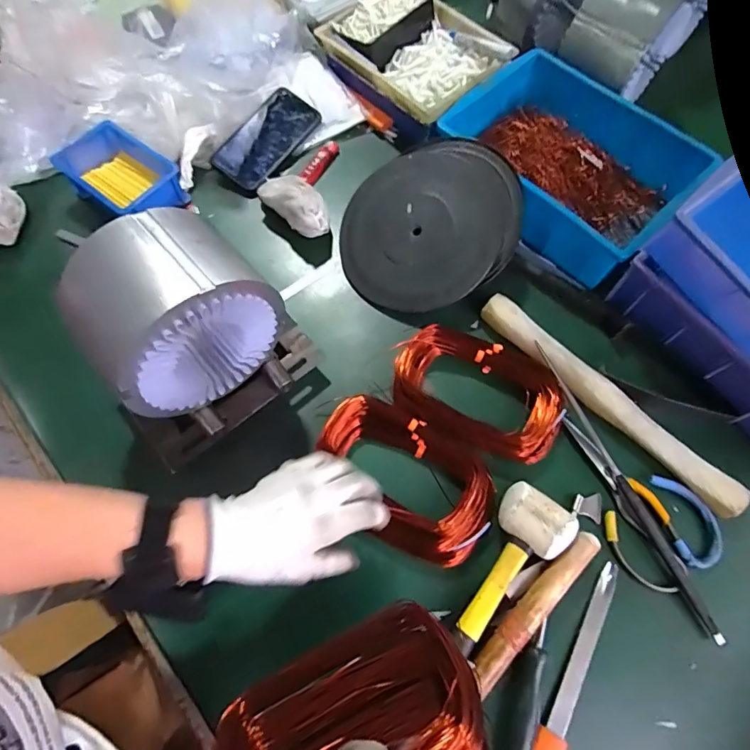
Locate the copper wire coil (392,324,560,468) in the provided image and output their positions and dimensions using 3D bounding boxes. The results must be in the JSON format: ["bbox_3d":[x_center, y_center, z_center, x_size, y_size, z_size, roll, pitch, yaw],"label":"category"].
[{"bbox_3d":[0.112,0.016,0.499,0.178,0.041,0.119,22,69,8],"label":"copper wire coil"}]

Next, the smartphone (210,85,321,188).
[{"bbox_3d":[-0.151,-0.338,0.657,0.079,0.015,0.161,39,78,0],"label":"smartphone"}]

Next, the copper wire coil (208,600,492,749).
[{"bbox_3d":[-0.016,0.238,0.302,0.170,0.107,0.095,-24,69,-9],"label":"copper wire coil"}]

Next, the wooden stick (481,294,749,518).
[{"bbox_3d":[0.246,0.025,0.501,0.036,0.027,0.318,-42,74,-15],"label":"wooden stick"}]

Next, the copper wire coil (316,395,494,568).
[{"bbox_3d":[0.029,0.103,0.472,0.185,0.031,0.126,28,70,12],"label":"copper wire coil"}]

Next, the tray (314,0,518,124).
[{"bbox_3d":[0.063,-0.480,0.669,0.183,0.045,0.252,-39,73,-14],"label":"tray"}]

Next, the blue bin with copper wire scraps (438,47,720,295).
[{"bbox_3d":[0.244,-0.271,0.596,0.211,0.077,0.292,-42,74,-15],"label":"blue bin with copper wire scraps"}]

